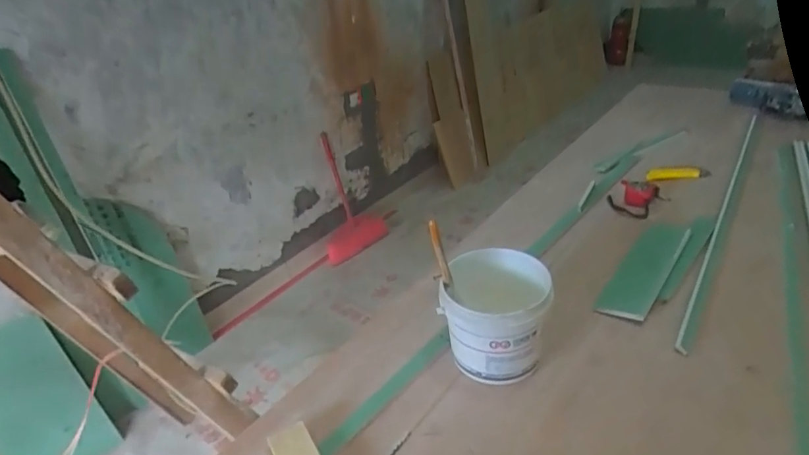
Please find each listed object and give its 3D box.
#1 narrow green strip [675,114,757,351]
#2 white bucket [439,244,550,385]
[{"bbox_3d":[0.715,-0.067,1.114,0.018,0.006,1.052,16,38,32],"label":"narrow green strip"},{"bbox_3d":[0.136,0.136,0.767,0.145,0.151,0.136,-5,31,3],"label":"white bucket"}]

